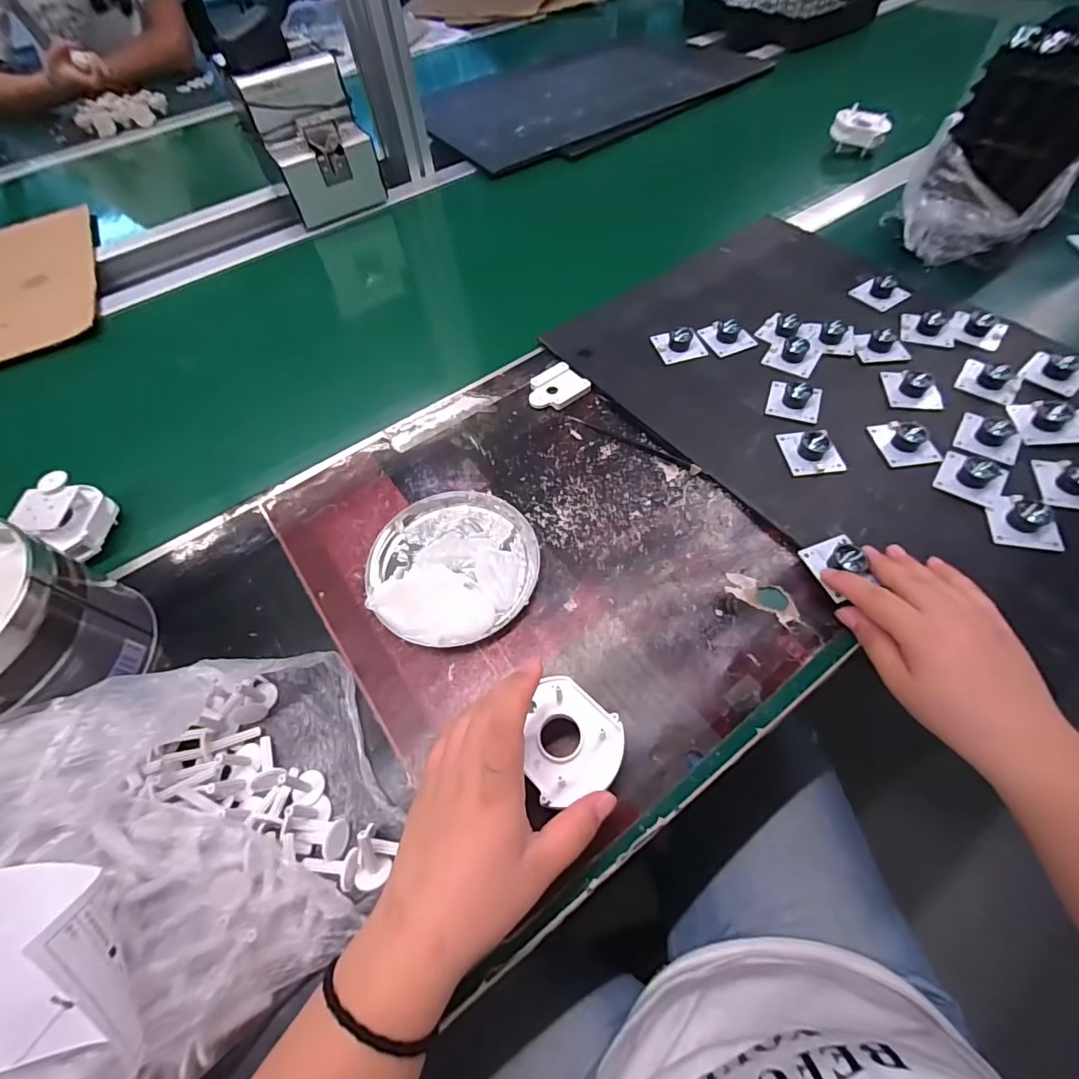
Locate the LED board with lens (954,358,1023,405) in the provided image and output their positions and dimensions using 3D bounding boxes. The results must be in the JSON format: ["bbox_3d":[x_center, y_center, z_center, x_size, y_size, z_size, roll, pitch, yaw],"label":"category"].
[{"bbox_3d":[0.399,-0.144,0.431,0.047,0.018,0.038,38,68,24],"label":"LED board with lens"}]

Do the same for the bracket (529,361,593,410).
[{"bbox_3d":[0.015,-0.144,0.469,0.055,0.007,0.047,-33,61,-15],"label":"bracket"}]

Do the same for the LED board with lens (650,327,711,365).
[{"bbox_3d":[0.137,-0.195,0.480,0.044,0.019,0.042,-14,58,-4],"label":"LED board with lens"}]

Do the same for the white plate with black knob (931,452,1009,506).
[{"bbox_3d":[0.337,-0.052,0.379,0.044,0.017,0.043,27,64,20],"label":"white plate with black knob"}]

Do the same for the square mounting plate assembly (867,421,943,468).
[{"bbox_3d":[0.300,-0.084,0.401,0.039,0.019,0.046,-6,58,1],"label":"square mounting plate assembly"}]

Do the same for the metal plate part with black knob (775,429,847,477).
[{"bbox_3d":[0.221,-0.075,0.400,0.040,0.018,0.045,-7,58,0],"label":"metal plate part with black knob"}]

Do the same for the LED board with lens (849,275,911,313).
[{"bbox_3d":[0.353,-0.257,0.506,0.040,0.017,0.043,-25,59,-11],"label":"LED board with lens"}]

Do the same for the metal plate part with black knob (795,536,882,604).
[{"bbox_3d":[0.212,0.016,0.345,0.039,0.017,0.047,-14,58,-4],"label":"metal plate part with black knob"}]

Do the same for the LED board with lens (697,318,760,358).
[{"bbox_3d":[0.186,-0.204,0.481,0.045,0.017,0.043,-19,59,-8],"label":"LED board with lens"}]

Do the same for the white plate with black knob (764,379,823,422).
[{"bbox_3d":[0.226,-0.129,0.433,0.044,0.016,0.052,16,61,14],"label":"white plate with black knob"}]

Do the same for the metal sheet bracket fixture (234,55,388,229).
[{"bbox_3d":[-0.289,-0.513,0.642,0.128,0.138,0.079,-25,59,-11],"label":"metal sheet bracket fixture"}]

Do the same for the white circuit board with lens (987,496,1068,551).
[{"bbox_3d":[0.353,-0.016,0.356,0.037,0.016,0.041,7,59,9],"label":"white circuit board with lens"}]

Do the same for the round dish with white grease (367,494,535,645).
[{"bbox_3d":[-0.068,0.015,0.373,0.127,0.022,0.125,-2,58,3],"label":"round dish with white grease"}]

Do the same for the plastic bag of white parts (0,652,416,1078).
[{"bbox_3d":[-0.234,0.168,0.237,0.293,0.117,0.199,-31,61,-14],"label":"plastic bag of white parts"}]

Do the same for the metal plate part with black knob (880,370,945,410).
[{"bbox_3d":[0.329,-0.136,0.432,0.039,0.018,0.044,3,58,6],"label":"metal plate part with black knob"}]

